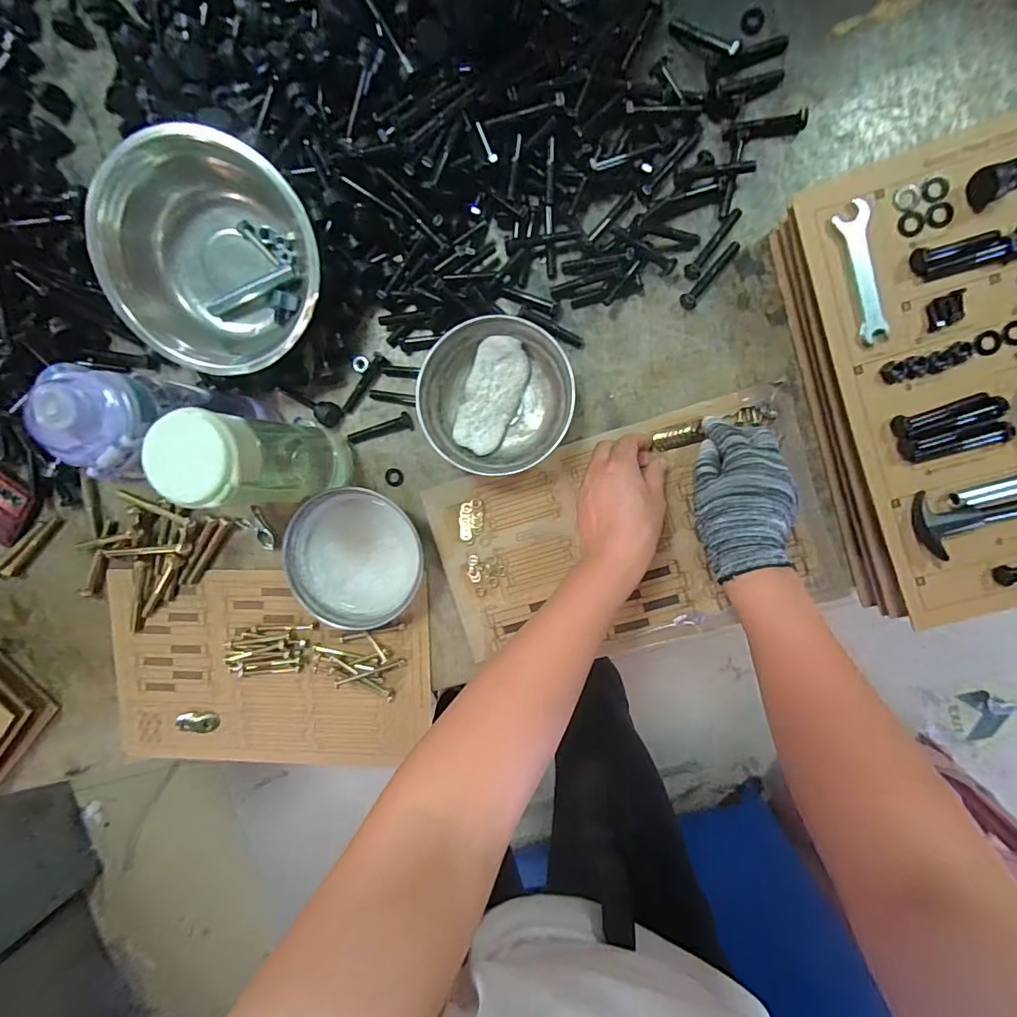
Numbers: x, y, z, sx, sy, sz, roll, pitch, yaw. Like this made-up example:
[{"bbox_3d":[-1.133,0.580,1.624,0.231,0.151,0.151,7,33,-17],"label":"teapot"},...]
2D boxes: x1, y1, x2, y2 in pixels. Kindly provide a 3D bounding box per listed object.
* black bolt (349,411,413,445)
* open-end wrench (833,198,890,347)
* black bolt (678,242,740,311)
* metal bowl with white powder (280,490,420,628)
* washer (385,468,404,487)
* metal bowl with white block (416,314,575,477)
[{"bbox_3d":[-0.138,-0.083,0.510,0.073,0.012,0.018,-20,93,8],"label":"black bolt"},{"bbox_3d":[0.295,-0.195,0.391,0.026,0.005,0.115,-15,96,7],"label":"open-end wrench"},{"bbox_3d":[0.196,-0.227,0.456,0.015,0.012,0.076,40,98,1],"label":"black bolt"},{"bbox_3d":[-0.159,0.049,0.502,0.141,0.043,0.137,1,95,6],"label":"metal bowl with white powder"},{"bbox_3d":[-0.125,-0.034,0.515,0.020,0.004,0.020,1,95,6],"label":"washer"},{"bbox_3d":[-0.011,-0.109,0.470,0.140,0.054,0.145,1,95,6],"label":"metal bowl with white block"}]

